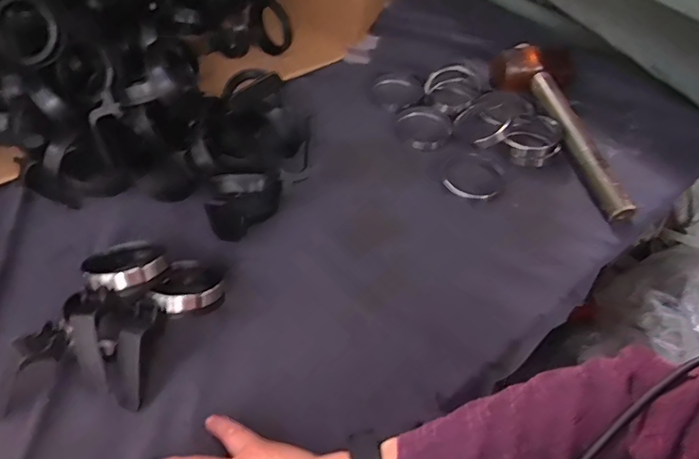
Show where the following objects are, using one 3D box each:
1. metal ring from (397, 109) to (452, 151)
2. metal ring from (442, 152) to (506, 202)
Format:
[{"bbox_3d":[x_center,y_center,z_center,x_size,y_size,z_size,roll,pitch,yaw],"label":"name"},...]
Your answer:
[{"bbox_3d":[0.096,-0.127,0.639,0.058,0.019,0.069,-16,54,-12],"label":"metal ring"},{"bbox_3d":[0.138,-0.060,0.578,0.070,0.009,0.072,0,53,0],"label":"metal ring"}]

